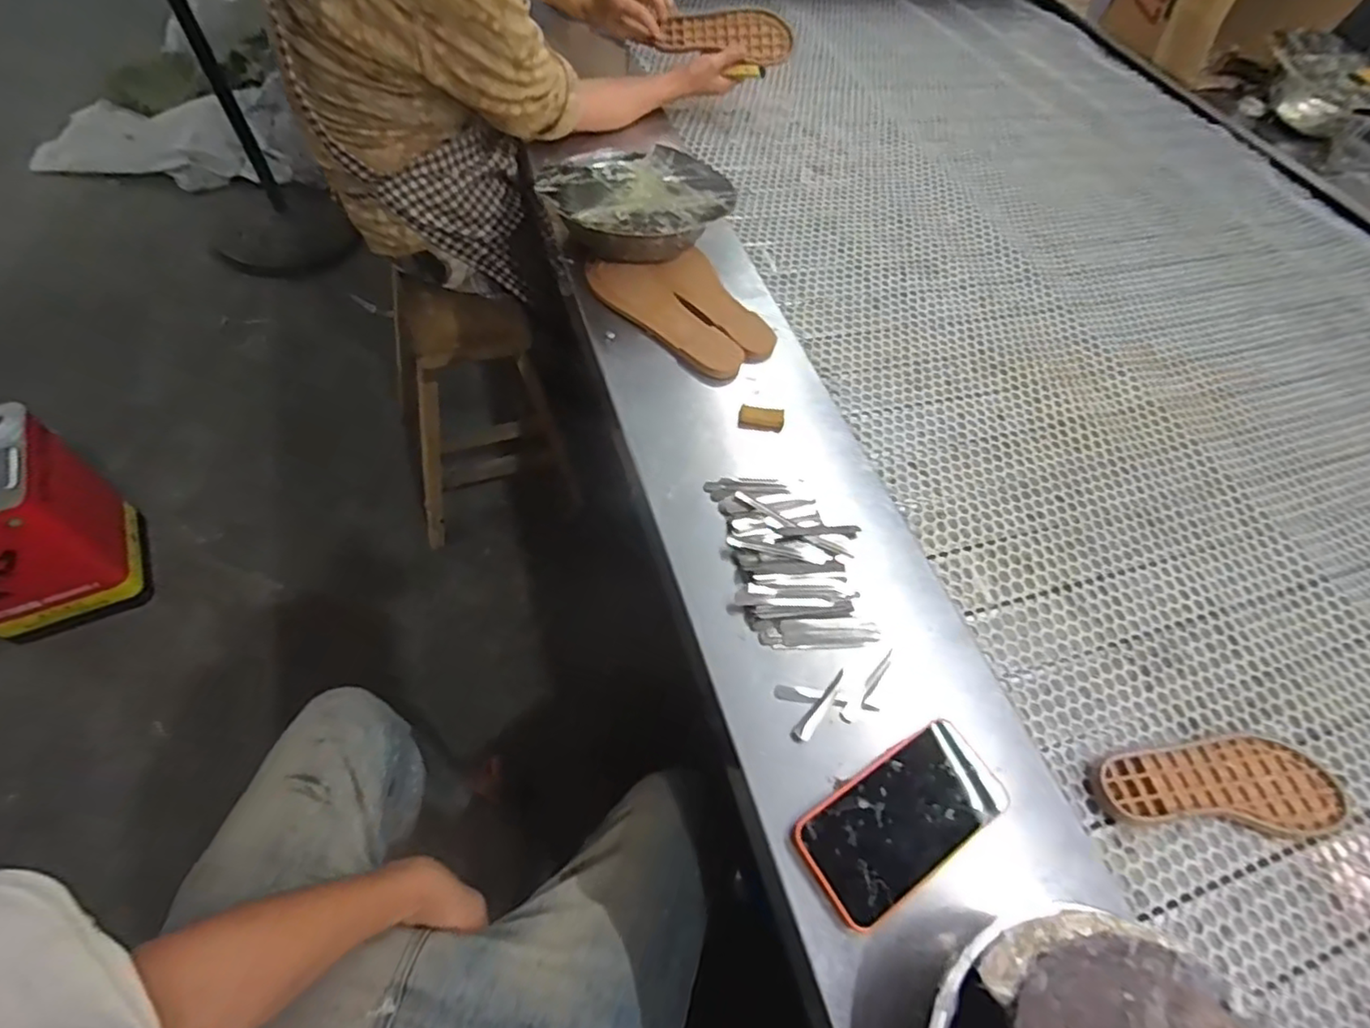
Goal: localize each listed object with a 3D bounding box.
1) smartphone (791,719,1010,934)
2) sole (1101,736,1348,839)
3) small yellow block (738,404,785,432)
[{"bbox_3d":[0.164,0.224,0.475,0.164,0.014,0.081,-26,65,-23],"label":"smartphone"},{"bbox_3d":[0.464,0.231,0.552,0.217,0.012,0.076,6,57,-4],"label":"sole"},{"bbox_3d":[0.081,-0.100,0.680,0.047,0.021,0.020,10,57,-2],"label":"small yellow block"}]

